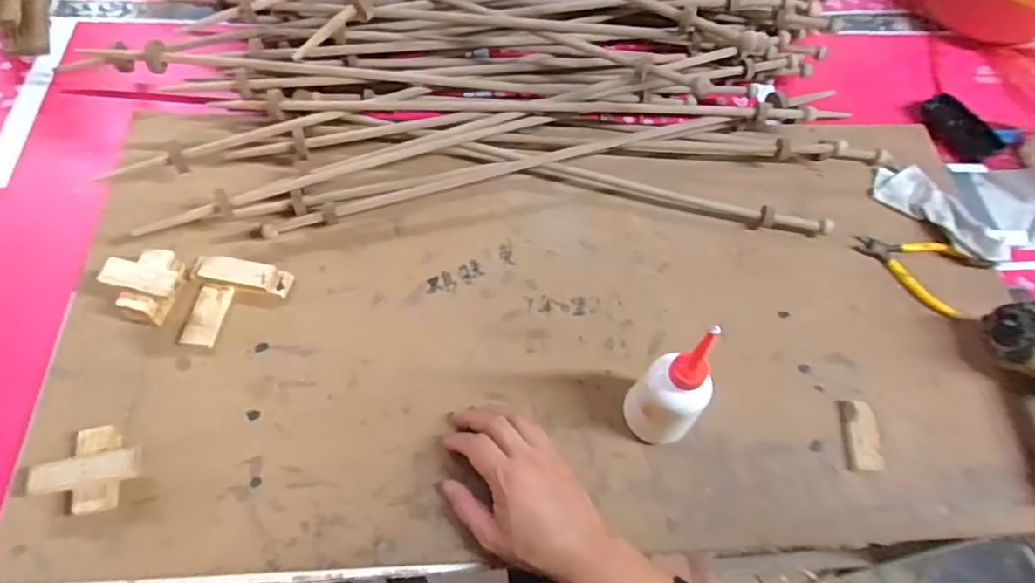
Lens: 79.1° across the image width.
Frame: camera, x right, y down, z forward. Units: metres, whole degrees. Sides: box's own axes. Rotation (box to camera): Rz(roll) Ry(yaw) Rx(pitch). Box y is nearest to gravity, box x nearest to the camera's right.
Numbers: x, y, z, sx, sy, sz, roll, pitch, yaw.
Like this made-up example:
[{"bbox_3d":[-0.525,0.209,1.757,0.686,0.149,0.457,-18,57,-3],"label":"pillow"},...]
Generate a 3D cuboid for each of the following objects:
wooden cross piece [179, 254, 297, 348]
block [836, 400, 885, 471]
[{"bbox_3d":[-0.284,0.011,0.630,0.095,0.015,0.093,5,61,-1],"label":"wooden cross piece"},{"bbox_3d":[0.338,0.142,0.618,0.035,0.015,0.071,10,61,2],"label":"block"}]

